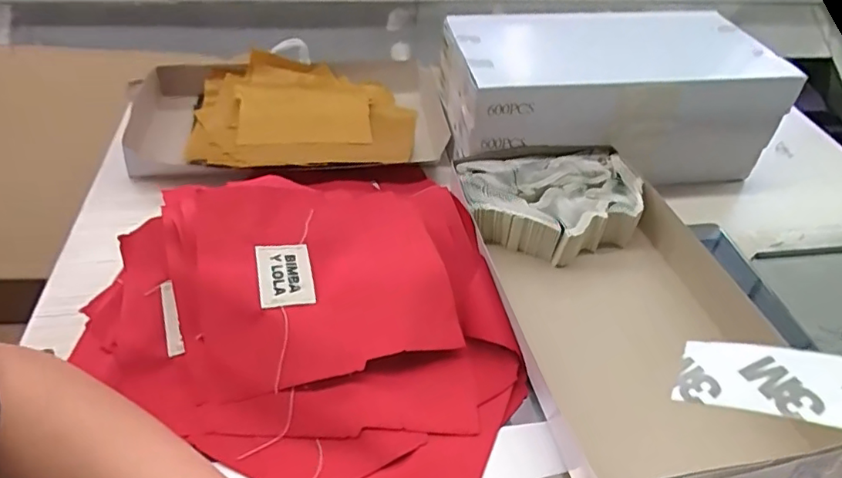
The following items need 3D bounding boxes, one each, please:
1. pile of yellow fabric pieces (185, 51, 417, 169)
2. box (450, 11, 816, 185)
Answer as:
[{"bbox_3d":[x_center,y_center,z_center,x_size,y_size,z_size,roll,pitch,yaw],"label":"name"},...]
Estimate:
[{"bbox_3d":[-0.128,-0.135,0.610,0.239,0.033,0.185,-1,44,-5],"label":"pile of yellow fabric pieces"},{"bbox_3d":[0.193,-0.150,0.573,0.330,0.102,0.171,-1,44,-5],"label":"box"}]

